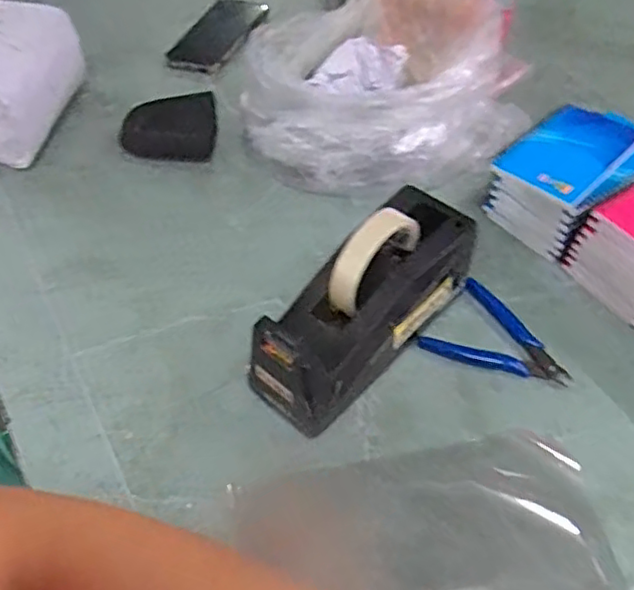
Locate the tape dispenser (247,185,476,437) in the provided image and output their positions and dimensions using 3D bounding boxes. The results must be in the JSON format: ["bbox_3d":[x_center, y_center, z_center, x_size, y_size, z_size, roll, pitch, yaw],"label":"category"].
[{"bbox_3d":[0.039,0.005,0.500,0.072,0.121,0.203,36,61,26],"label":"tape dispenser"}]

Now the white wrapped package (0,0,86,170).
[{"bbox_3d":[-0.357,-0.248,0.739,0.126,0.112,0.177,13,54,13],"label":"white wrapped package"}]

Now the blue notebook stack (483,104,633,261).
[{"bbox_3d":[0.249,-0.109,0.623,0.148,0.081,0.109,-32,57,-21],"label":"blue notebook stack"}]

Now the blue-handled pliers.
[{"bbox_3d":[0.159,0.031,0.553,0.121,0.016,0.079,16,54,14],"label":"blue-handled pliers"}]

